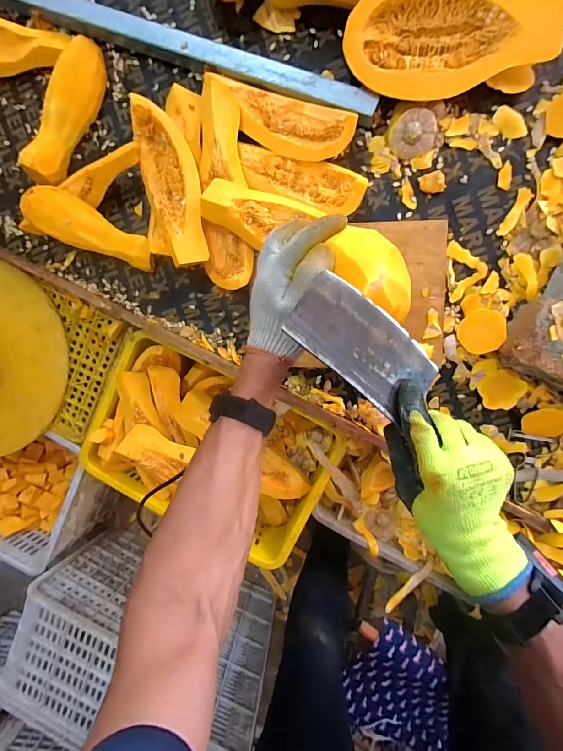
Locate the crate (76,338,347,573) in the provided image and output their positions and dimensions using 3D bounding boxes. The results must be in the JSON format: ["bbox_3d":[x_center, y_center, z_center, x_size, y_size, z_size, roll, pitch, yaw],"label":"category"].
[{"bbox_3d":[-0.160,0.164,0.844,0.540,0.173,0.369,25,96,5],"label":"crate"}]

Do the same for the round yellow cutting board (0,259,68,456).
[{"bbox_3d":[-0.684,-0.045,0.800,0.394,0.044,0.421,0,94,7],"label":"round yellow cutting board"}]

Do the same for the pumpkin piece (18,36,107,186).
[{"bbox_3d":[-0.435,-0.535,0.725,0.078,0.061,0.290,24,96,5],"label":"pumpkin piece"}]

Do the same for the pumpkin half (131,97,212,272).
[{"bbox_3d":[-0.207,-0.346,0.655,0.103,0.049,0.282,-8,93,7],"label":"pumpkin half"}]

